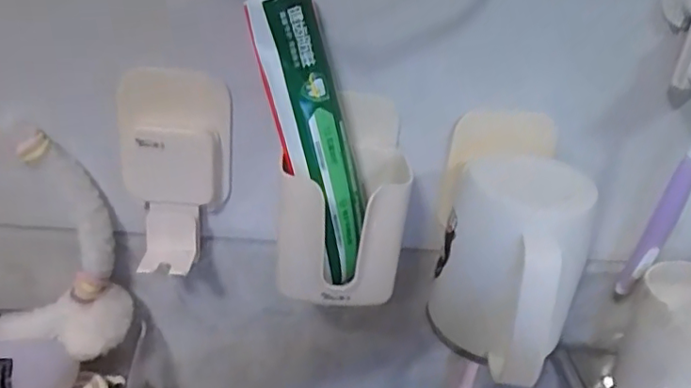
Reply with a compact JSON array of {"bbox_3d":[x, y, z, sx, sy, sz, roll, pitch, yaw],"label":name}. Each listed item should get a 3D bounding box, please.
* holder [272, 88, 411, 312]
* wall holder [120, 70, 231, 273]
[{"bbox_3d":[-0.002,0.004,0.371,0.075,0.105,0.082,7,28,1],"label":"holder"},{"bbox_3d":[-0.107,-0.012,0.376,0.069,0.115,0.051,-1,28,-13],"label":"wall holder"}]

